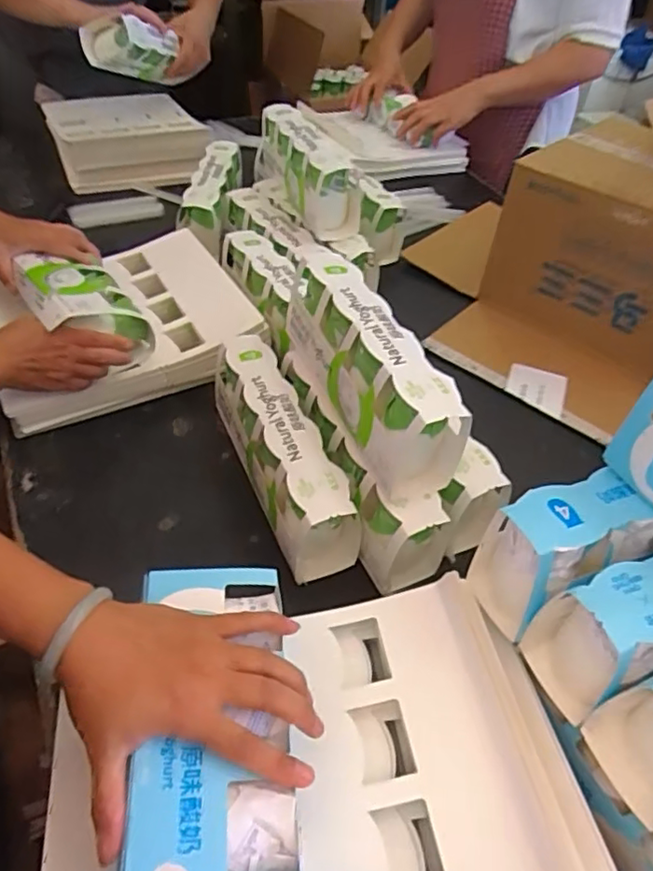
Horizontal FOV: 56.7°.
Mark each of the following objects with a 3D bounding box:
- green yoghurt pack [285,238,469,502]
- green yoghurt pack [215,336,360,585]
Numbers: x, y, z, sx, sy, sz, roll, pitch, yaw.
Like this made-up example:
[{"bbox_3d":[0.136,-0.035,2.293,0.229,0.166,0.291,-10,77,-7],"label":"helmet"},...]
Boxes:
[{"bbox_3d":[0.037,-0.068,0.606,0.073,0.106,0.275,-16,50,-19],"label":"green yoghurt pack"},{"bbox_3d":[-0.051,0.010,0.653,0.076,0.105,0.280,-14,49,-18],"label":"green yoghurt pack"}]

